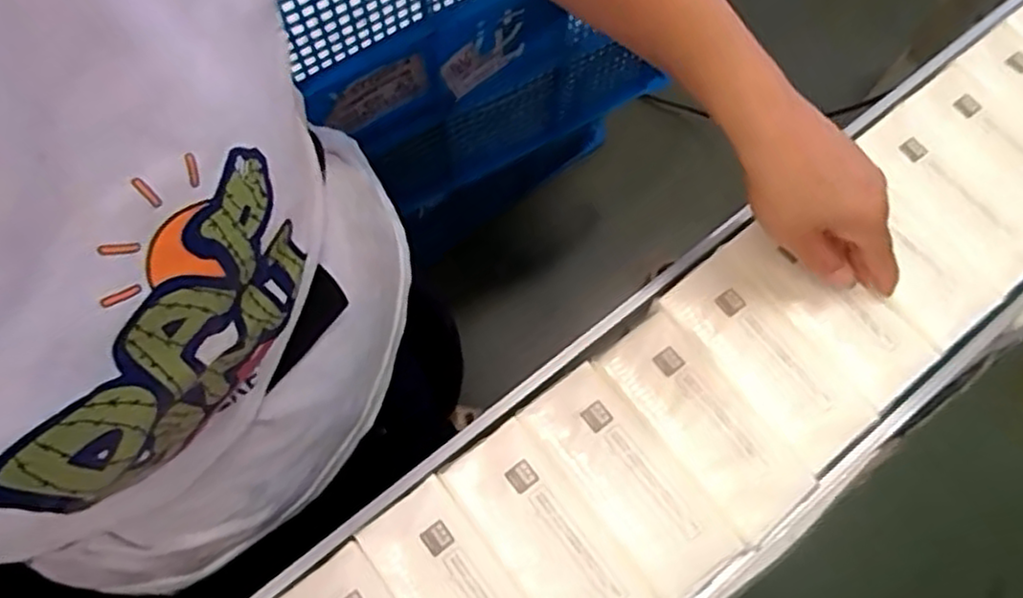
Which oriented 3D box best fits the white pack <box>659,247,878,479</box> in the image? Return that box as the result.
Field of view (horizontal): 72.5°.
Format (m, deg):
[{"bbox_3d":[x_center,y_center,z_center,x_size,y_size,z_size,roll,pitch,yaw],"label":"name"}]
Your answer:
[{"bbox_3d":[0.159,0.036,0.440,0.064,0.008,0.141,-35,75,-12],"label":"white pack"}]

